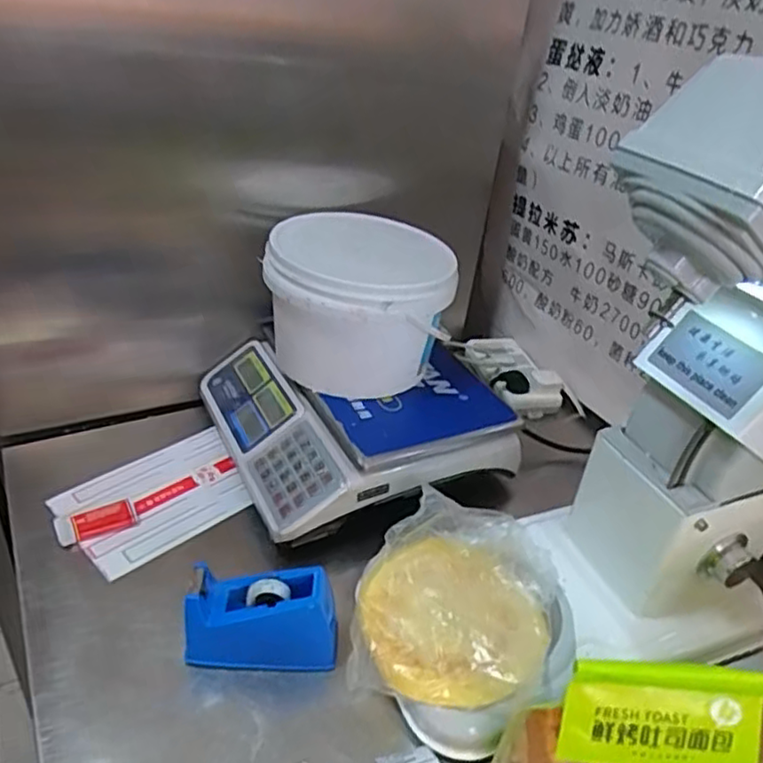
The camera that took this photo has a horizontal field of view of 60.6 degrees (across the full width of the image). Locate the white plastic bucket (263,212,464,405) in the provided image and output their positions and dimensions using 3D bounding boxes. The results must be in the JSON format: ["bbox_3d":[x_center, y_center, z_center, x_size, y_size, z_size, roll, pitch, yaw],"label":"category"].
[{"bbox_3d":[-0.031,-0.093,0.841,0.215,0.175,0.204,6,33,-4],"label":"white plastic bucket"}]

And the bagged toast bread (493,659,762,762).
[{"bbox_3d":[0.180,0.279,0.486,0.142,0.204,0.088,3,33,-7],"label":"bagged toast bread"}]

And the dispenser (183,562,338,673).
[{"bbox_3d":[-0.111,0.226,0.623,0.142,0.087,0.055,6,33,-3],"label":"dispenser"}]

